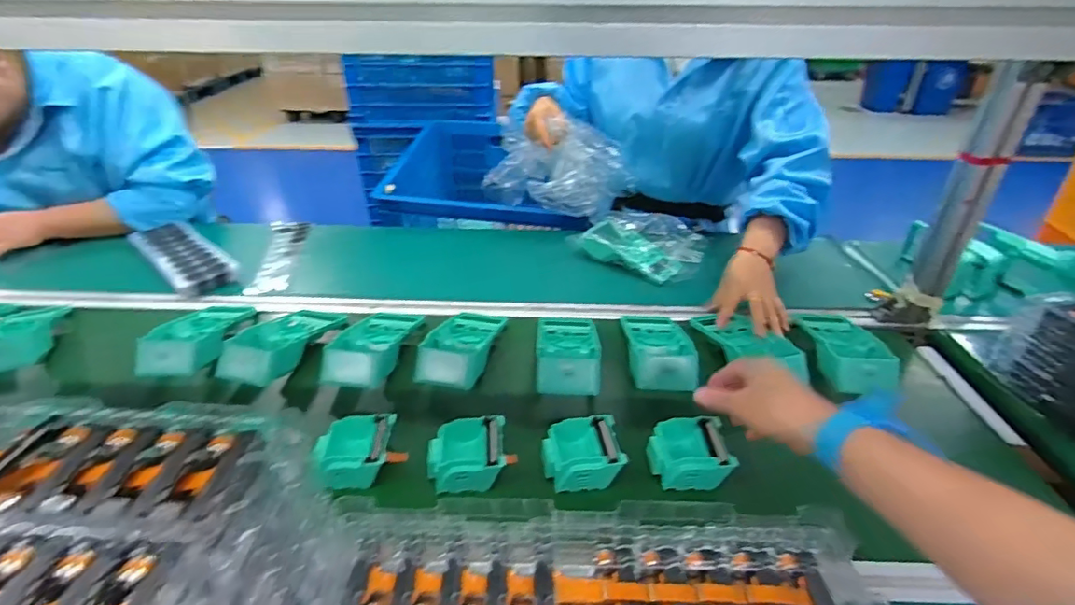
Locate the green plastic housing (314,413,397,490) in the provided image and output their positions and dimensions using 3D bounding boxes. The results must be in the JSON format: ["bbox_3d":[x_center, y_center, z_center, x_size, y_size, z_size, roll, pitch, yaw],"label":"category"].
[{"bbox_3d":[-0.198,0.165,0.595,0.087,0.041,0.077,-4,33,-9],"label":"green plastic housing"}]

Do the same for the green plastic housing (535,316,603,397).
[{"bbox_3d":[0.045,0.061,0.776,0.092,0.039,0.198,2,32,1],"label":"green plastic housing"}]

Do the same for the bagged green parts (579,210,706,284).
[{"bbox_3d":[0.201,-0.117,1.019,0.210,0.054,0.141,23,38,30],"label":"bagged green parts"}]

